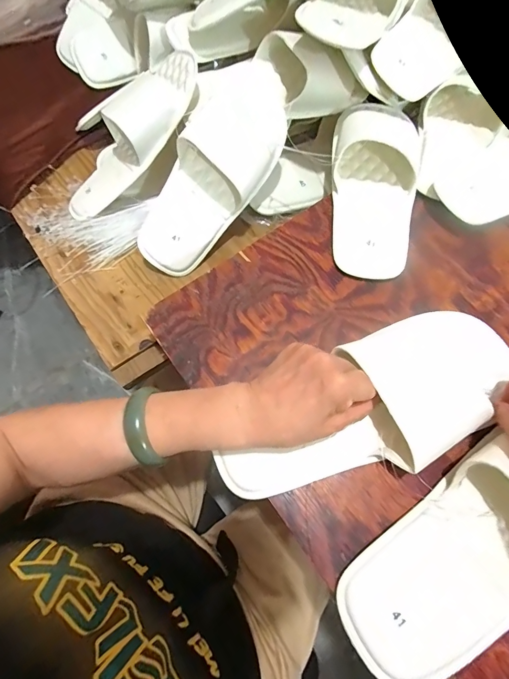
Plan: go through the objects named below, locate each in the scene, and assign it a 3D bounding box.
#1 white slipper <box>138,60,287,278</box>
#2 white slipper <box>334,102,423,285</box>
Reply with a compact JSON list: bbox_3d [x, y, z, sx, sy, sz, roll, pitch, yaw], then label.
[{"bbox_3d":[-0.039,-0.207,0.414,0.096,0.079,0.278,28,86,13],"label":"white slipper"},{"bbox_3d":[0.132,-0.180,0.399,0.100,0.058,0.230,12,69,6],"label":"white slipper"}]

